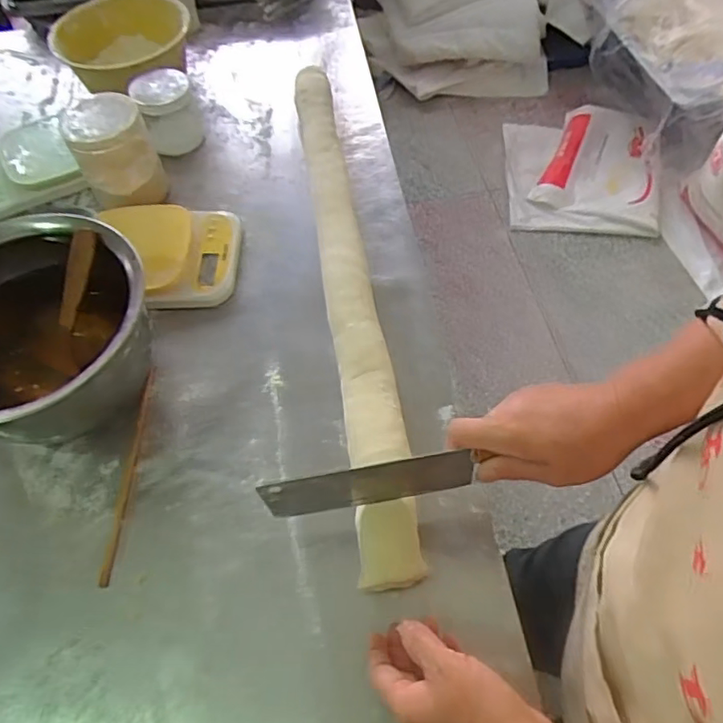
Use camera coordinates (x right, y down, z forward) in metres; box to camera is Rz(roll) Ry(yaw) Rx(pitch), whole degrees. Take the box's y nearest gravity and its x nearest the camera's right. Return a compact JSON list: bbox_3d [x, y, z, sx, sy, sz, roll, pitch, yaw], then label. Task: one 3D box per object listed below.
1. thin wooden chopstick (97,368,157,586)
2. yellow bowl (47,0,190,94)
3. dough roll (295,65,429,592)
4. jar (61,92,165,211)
[{"bbox_3d":[-0.235,0.109,0.594,0.010,0.007,0.228,0,58,3],"label":"thin wooden chopstick"},{"bbox_3d":[-0.363,-0.478,0.901,0.199,0.089,0.196,-14,58,-6],"label":"yellow bowl"},{"bbox_3d":[-0.020,-0.121,0.703,0.059,0.050,0.745,-8,58,-2],"label":"dough roll"},{"bbox_3d":[-0.324,-0.275,0.772,0.100,0.130,0.101,-23,60,-11],"label":"jar"}]

